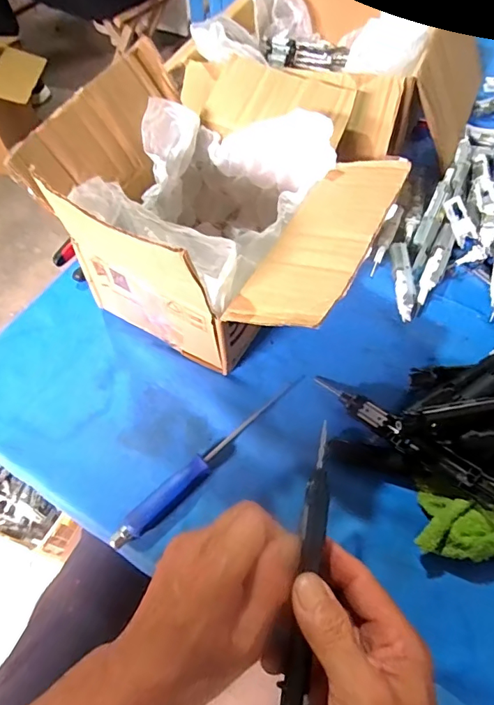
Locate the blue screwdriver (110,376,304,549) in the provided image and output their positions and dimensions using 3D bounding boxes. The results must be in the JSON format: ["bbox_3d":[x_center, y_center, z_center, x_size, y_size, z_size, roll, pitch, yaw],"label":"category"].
[{"bbox_3d":[-0.025,0.085,0.388,0.201,0.016,0.021,-37,65,-20],"label":"blue screwdriver"}]

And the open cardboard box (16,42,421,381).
[{"bbox_3d":[-0.013,-0.129,0.432,0.264,0.158,0.265,23,62,14],"label":"open cardboard box"}]

